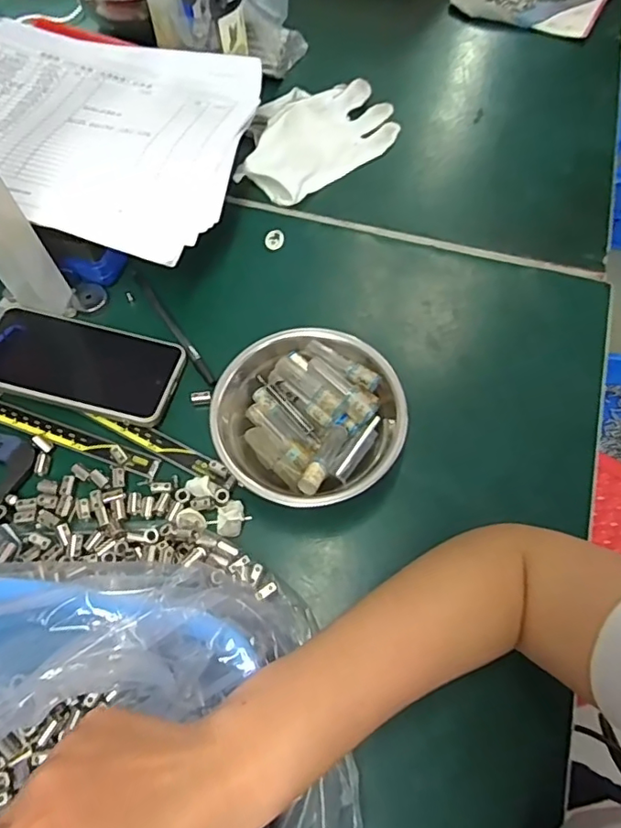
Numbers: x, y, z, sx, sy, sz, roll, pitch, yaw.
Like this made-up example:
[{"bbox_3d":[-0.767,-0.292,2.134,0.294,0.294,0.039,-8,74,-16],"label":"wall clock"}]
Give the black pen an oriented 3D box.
[{"bbox_3d":[-0.111,-0.072,0.443,0.008,0.005,0.126,-32,68,-14],"label":"black pen"}]

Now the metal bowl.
[{"bbox_3d":[-0.002,0.004,0.391,0.127,0.051,0.121,0,64,0],"label":"metal bowl"}]

